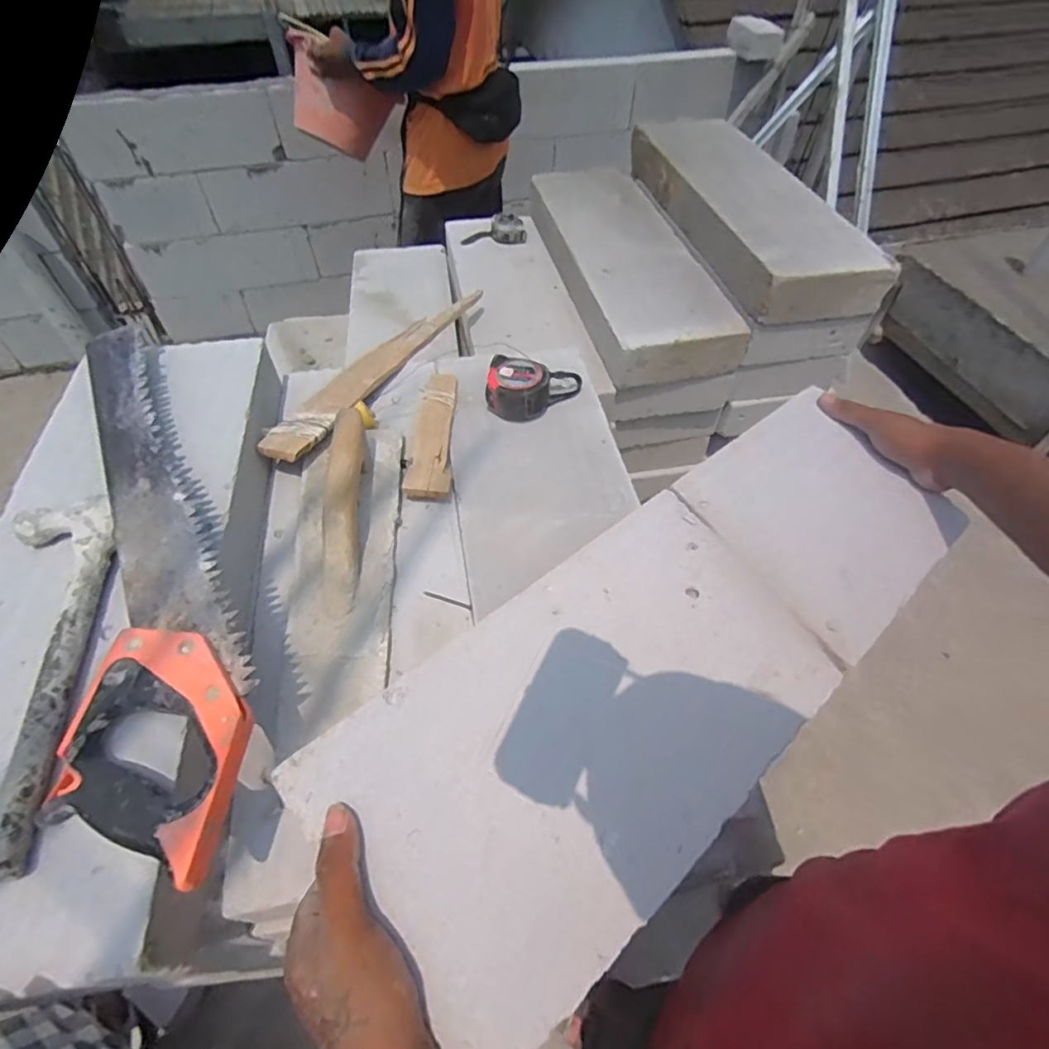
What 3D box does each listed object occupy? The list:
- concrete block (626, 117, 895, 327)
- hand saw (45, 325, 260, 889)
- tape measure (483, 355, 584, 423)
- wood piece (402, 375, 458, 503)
[{"bbox_3d":[0.372,-0.558,0.975,0.197,0.086,0.609,-9,53,-8],"label":"concrete block"},{"bbox_3d":[-0.314,0.003,0.463,0.114,0.026,0.536,-21,56,-17],"label":"hand saw"},{"bbox_3d":[0.012,-0.167,0.693,0.117,0.048,0.085,3,52,1],"label":"tape measure"},{"bbox_3d":[-0.103,-0.112,0.655,0.046,0.017,0.210,0,52,-1],"label":"wood piece"}]

